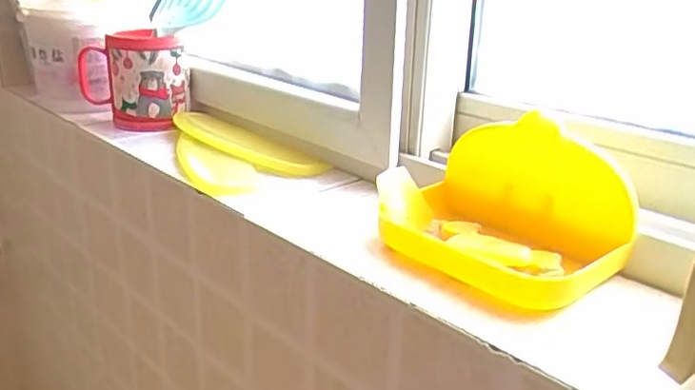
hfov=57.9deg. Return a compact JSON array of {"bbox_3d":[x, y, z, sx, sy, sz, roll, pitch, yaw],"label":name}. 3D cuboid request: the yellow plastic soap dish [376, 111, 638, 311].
[{"bbox_3d":[0.092,0.006,0.388,0.096,0.071,0.141,-17,27,-41],"label":"yellow plastic soap dish"}]

